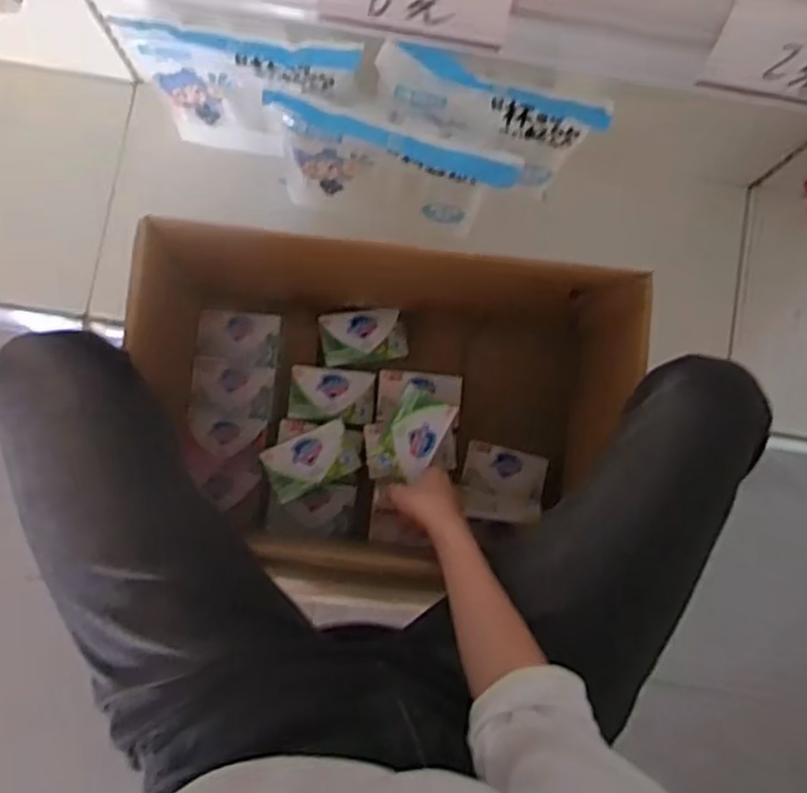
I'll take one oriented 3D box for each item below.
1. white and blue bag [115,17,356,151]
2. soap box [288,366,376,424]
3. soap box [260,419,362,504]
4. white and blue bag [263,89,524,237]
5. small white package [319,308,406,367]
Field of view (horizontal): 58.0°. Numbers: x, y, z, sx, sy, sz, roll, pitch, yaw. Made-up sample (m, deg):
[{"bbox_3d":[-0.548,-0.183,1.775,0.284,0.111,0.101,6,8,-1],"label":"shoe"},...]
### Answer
[{"bbox_3d":[-0.184,-0.373,0.910,0.264,0.232,0.055,5,84,-1],"label":"white and blue bag"},{"bbox_3d":[-0.082,-0.001,0.845,0.095,0.023,0.064,4,84,-1],"label":"soap box"},{"bbox_3d":[-0.103,0.071,0.807,0.097,0.031,0.062,-27,101,-11],"label":"soap box"},{"bbox_3d":[-0.015,-0.266,0.901,0.290,0.218,0.054,11,84,0],"label":"white and blue bag"},{"bbox_3d":[-0.047,-0.072,0.857,0.099,0.035,0.062,-7,85,-2],"label":"small white package"}]

